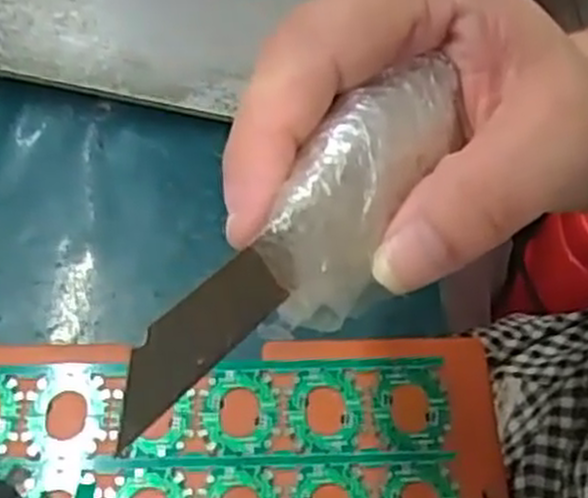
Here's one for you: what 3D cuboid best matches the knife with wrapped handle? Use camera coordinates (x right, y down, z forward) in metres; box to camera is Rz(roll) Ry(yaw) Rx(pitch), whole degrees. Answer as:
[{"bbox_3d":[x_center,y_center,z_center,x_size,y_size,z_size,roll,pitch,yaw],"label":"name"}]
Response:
[{"bbox_3d":[0.005,-0.003,0.161,0.024,0.021,0.103,34,64,18],"label":"knife with wrapped handle"}]

